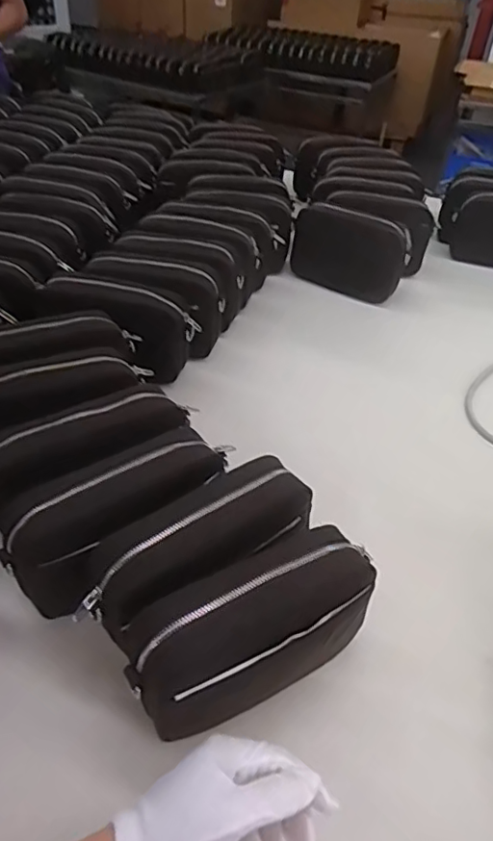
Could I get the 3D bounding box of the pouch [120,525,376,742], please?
[{"bbox_3d":[0.007,0.169,0.433,0.193,0.134,0.062,-19,48,-23],"label":"pouch"}]

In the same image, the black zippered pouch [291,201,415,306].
[{"bbox_3d":[0.167,-0.282,0.925,0.197,0.118,0.059,29,48,24],"label":"black zippered pouch"}]

